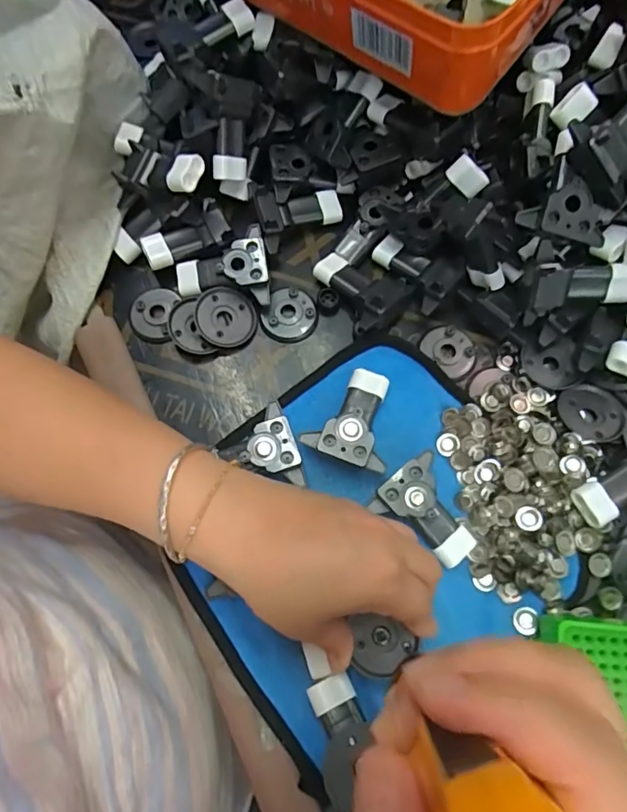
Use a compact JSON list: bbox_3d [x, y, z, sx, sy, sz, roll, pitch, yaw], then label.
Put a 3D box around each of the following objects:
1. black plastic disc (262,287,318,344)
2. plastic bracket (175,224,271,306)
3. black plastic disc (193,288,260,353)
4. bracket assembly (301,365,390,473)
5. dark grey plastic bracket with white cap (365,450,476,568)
[{"bbox_3d":[-0.018,-0.066,0.384,0.040,0.009,0.041,0,74,1],"label":"black plastic disc"},{"bbox_3d":[-0.065,-0.095,0.378,0.064,0.023,0.051,-12,74,-2],"label":"plastic bracket"},{"bbox_3d":[-0.062,-0.061,0.378,0.042,0.006,0.044,1,86,-10],"label":"black plastic disc"},{"bbox_3d":[0.028,0.007,0.349,0.052,0.023,0.064,20,75,6],"label":"bracket assembly"},{"bbox_3d":[0.068,0.069,0.331,0.045,0.023,0.065,-28,76,-7],"label":"dark grey plastic bracket with white cap"}]

